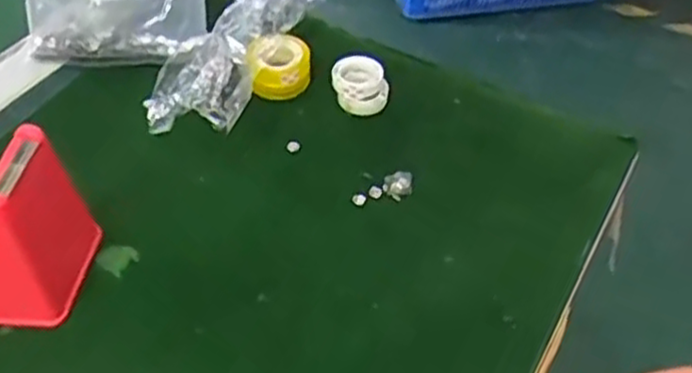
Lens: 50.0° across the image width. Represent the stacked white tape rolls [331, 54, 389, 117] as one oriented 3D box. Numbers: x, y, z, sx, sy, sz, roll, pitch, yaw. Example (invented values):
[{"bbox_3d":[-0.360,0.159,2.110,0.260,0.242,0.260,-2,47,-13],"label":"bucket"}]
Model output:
[{"bbox_3d":[0.010,-0.072,0.537,0.041,0.031,0.035,7,49,2],"label":"stacked white tape rolls"}]

